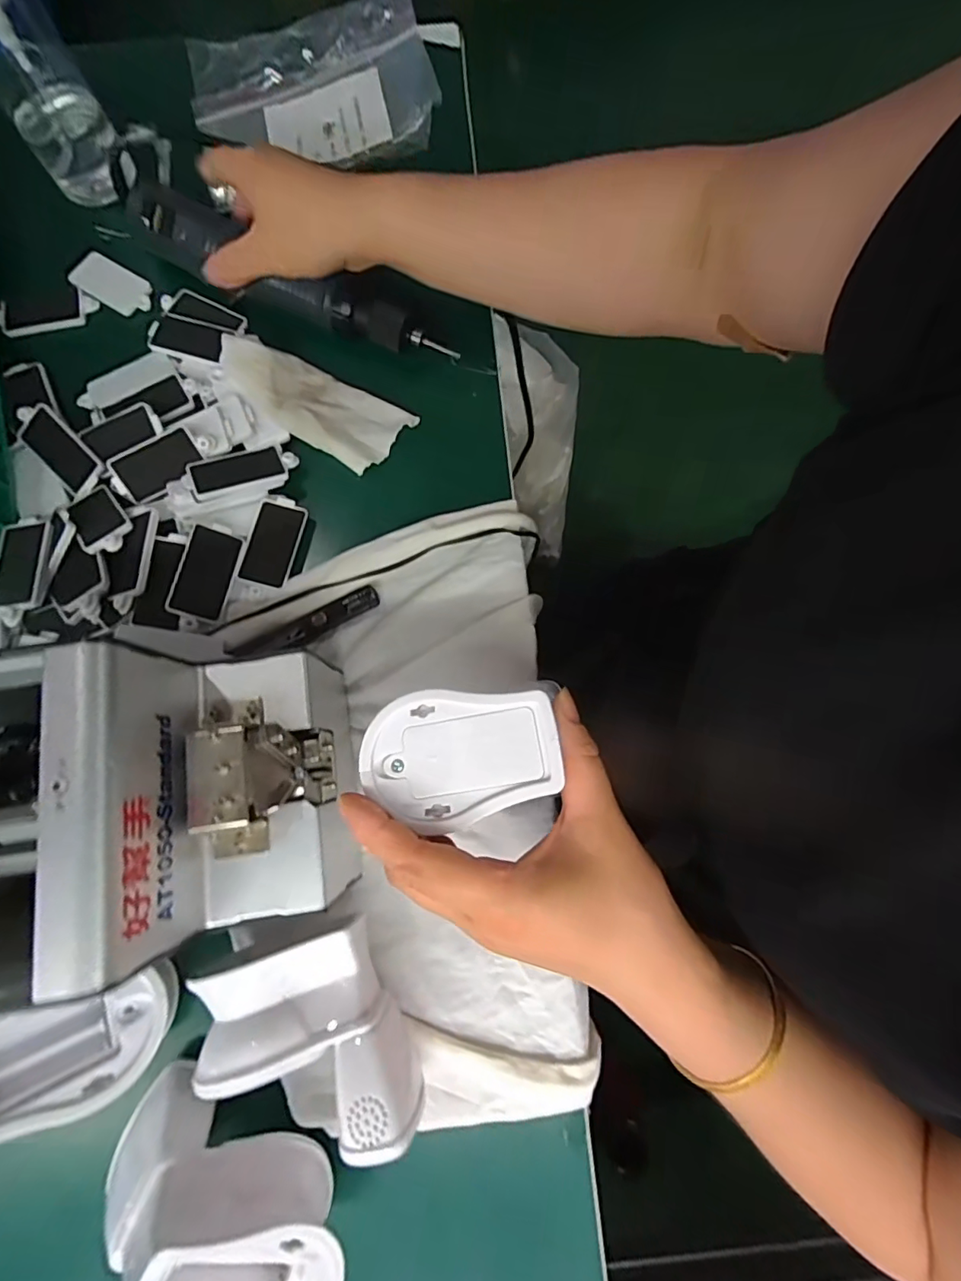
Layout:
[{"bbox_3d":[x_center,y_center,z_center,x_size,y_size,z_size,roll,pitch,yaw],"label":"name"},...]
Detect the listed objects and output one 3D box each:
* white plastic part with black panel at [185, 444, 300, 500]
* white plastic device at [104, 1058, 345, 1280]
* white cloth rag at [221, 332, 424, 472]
[{"bbox_3d":[-0.165,-0.119,0.360,0.070,0.007,0.038,-25,65,-20],"label":"white plastic part with black panel"},{"bbox_3d":[-0.126,0.273,0.238,0.127,0.075,0.060,23,80,4],"label":"white plastic device"},{"bbox_3d":[-0.122,-0.173,0.371,0.134,0.021,0.056,28,80,5],"label":"white cloth rag"}]

